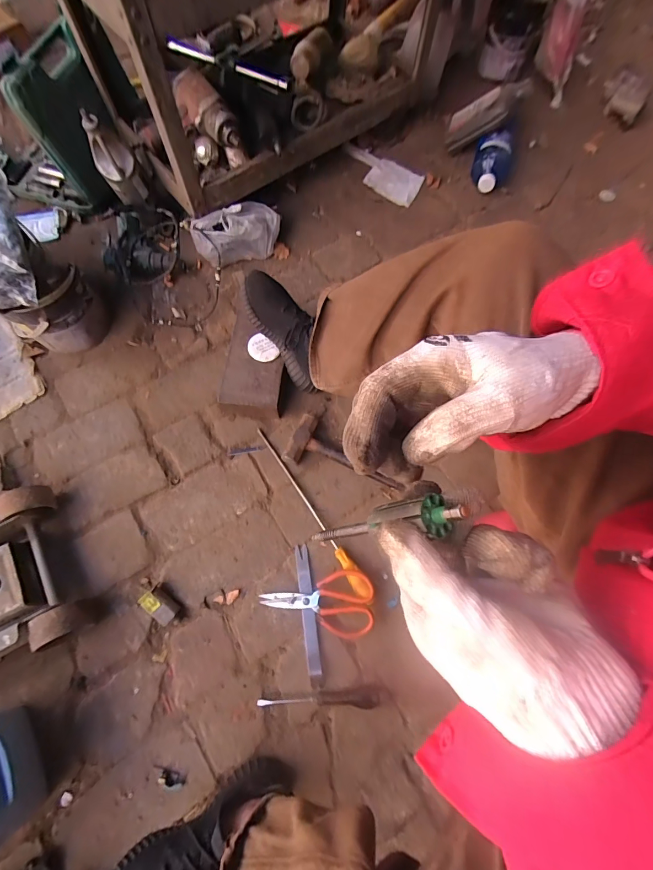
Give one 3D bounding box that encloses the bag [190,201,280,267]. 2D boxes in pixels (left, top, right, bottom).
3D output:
[{"bbox_3d":[-0.203,-0.461,0.883,0.196,0.109,0.075,-26,74,-10],"label":"bag"}]

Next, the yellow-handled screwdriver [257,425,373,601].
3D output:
[{"bbox_3d":[-0.030,0.132,0.717,0.025,0.038,0.378,-30,75,-11],"label":"yellow-handled screwdriver"}]

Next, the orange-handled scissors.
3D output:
[{"bbox_3d":[-0.016,0.292,0.665,0.191,0.036,0.105,4,72,-1],"label":"orange-handled scissors"}]

